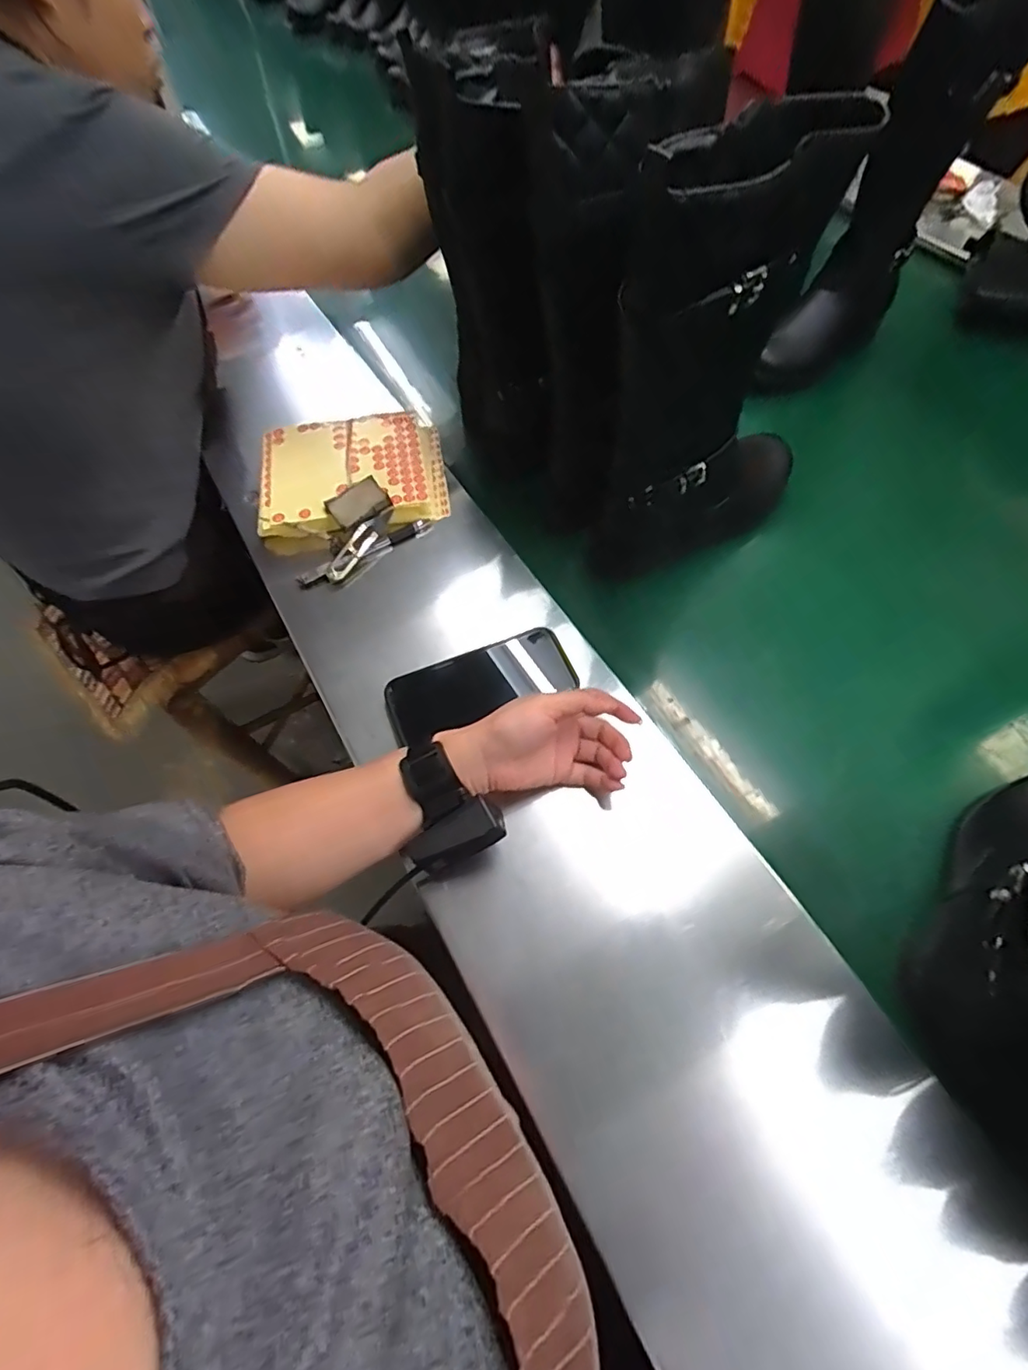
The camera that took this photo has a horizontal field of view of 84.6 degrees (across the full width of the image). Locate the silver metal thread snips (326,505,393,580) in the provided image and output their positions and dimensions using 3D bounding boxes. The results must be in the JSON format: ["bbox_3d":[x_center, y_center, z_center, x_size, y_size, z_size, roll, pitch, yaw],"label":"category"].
[{"bbox_3d":[-0.161,-0.150,0.592,0.024,0.013,0.099,24,66,15],"label":"silver metal thread snips"}]

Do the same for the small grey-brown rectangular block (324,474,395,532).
[{"bbox_3d":[-0.166,-0.194,0.603,0.062,0.014,0.045,-36,66,-15],"label":"small grey-brown rectangular block"}]

